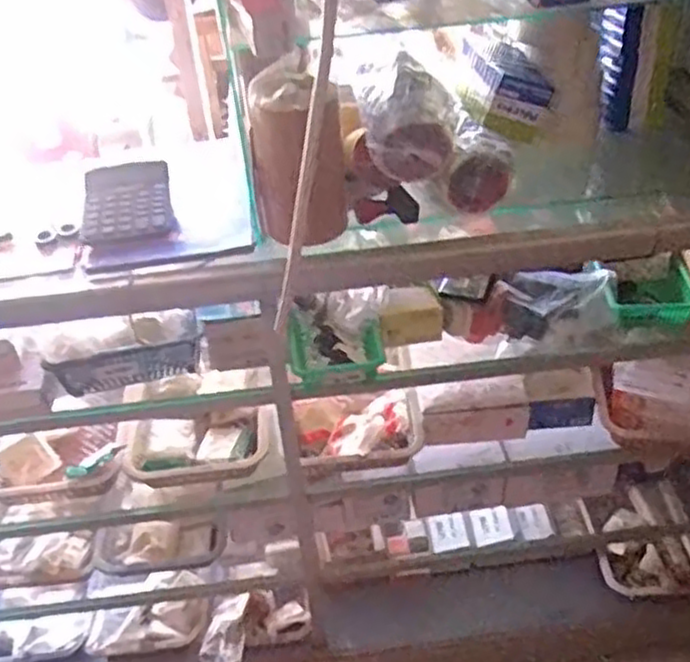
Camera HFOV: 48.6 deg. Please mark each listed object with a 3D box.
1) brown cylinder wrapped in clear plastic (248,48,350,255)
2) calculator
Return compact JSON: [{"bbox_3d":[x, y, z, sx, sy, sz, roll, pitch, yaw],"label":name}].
[{"bbox_3d":[-0.052,-0.213,0.955,0.102,0.231,0.117,-2,39,4],"label":"brown cylinder wrapped in clear plastic"},{"bbox_3d":[-0.293,-0.174,1.026,0.122,0.047,0.132,-11,39,-8],"label":"calculator"}]

